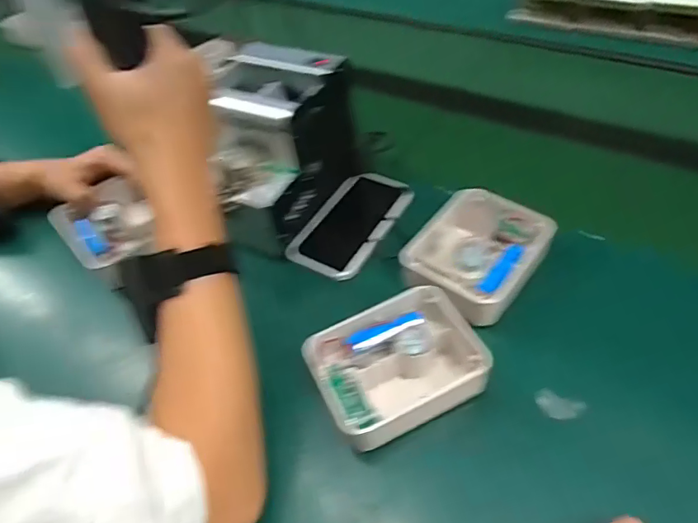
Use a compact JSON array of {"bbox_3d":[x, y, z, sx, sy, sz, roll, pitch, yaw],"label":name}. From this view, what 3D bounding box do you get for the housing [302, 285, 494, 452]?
[{"bbox_3d":[0.039,0.088,0.425,0.132,0.050,0.104,-20,51,-12],"label":"housing"}]

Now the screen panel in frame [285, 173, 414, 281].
[{"bbox_3d":[0.004,-0.044,0.556,0.083,0.014,0.147,23,55,23],"label":"screen panel in frame"}]

